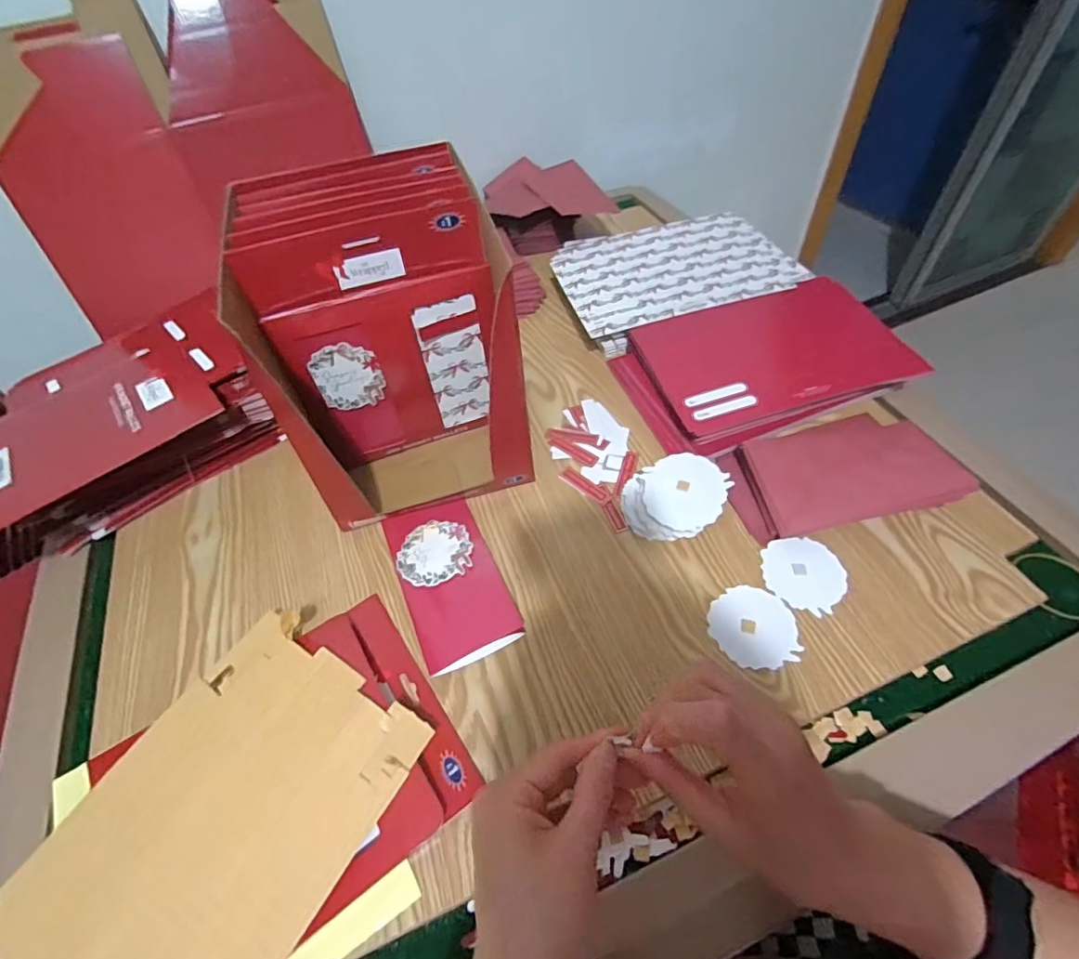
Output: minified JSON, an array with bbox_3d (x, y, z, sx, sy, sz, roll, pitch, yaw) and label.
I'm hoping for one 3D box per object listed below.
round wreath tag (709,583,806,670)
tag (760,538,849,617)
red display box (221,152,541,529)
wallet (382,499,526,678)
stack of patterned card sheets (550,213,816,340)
[{"bbox_3d":[0.175,0.119,0.429,0.067,0.004,0.066,-3,54,4],"label":"round wreath tag"},{"bbox_3d":[0.229,0.079,0.454,0.067,0.004,0.068,-3,54,4],"label":"tag"},{"bbox_3d":[-0.136,-0.123,0.498,0.194,0.231,0.239,-17,55,-7],"label":"red display box"},{"bbox_3d":[-0.081,0.086,0.473,0.083,0.012,0.161,-23,55,-11],"label":"wallet"},{"bbox_3d":[0.171,-0.273,0.669,0.285,0.011,0.200,-14,54,-5],"label":"stack of patterned card sheets"}]

